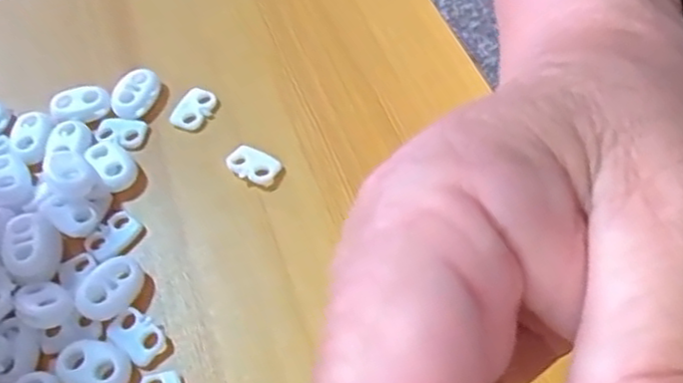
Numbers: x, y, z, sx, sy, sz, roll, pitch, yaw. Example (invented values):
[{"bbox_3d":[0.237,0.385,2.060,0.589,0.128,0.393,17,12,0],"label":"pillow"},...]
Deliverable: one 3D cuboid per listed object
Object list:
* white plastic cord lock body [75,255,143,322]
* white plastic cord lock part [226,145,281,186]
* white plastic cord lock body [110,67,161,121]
[{"bbox_3d":[-0.071,0.030,0.215,0.015,0.007,0.021,28,63,23],"label":"white plastic cord lock body"},{"bbox_3d":[-0.031,-0.008,0.241,0.019,0.005,0.011,24,61,21],"label":"white plastic cord lock part"},{"bbox_3d":[-0.077,-0.037,0.262,0.014,0.008,0.021,23,61,20],"label":"white plastic cord lock body"}]

